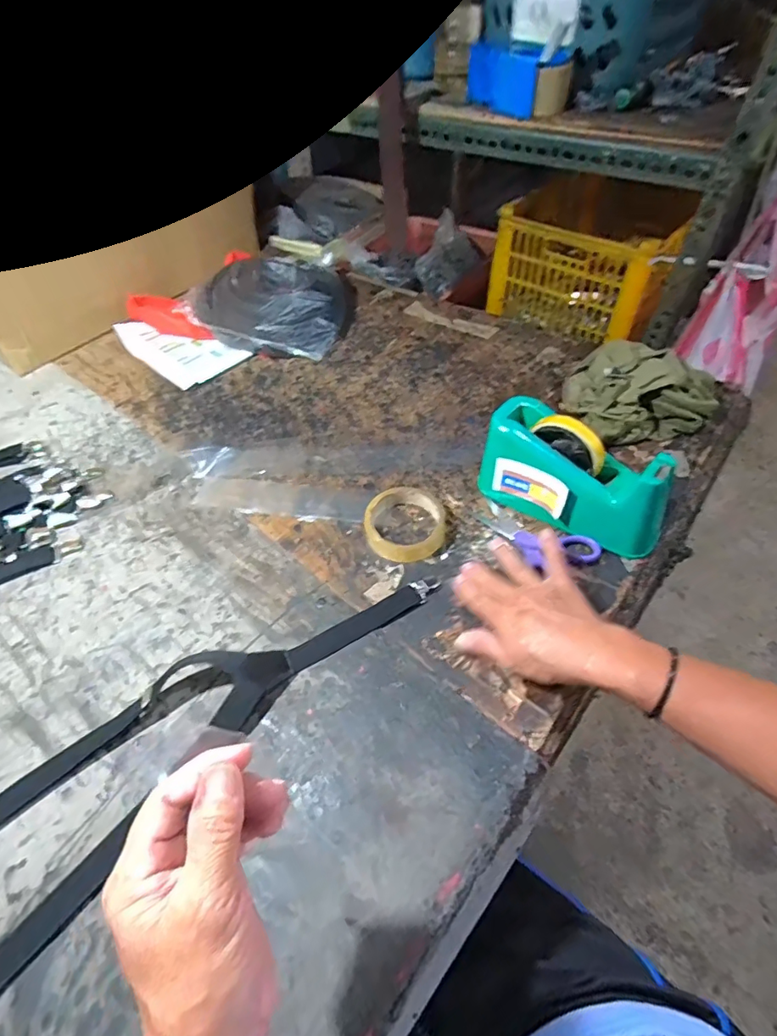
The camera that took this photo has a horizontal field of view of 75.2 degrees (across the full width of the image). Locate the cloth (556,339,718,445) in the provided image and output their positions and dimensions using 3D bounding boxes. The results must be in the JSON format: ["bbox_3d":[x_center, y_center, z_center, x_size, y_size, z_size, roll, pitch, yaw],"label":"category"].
[{"bbox_3d":[0.322,-0.166,0.653,0.179,0.083,0.137,29,59,26],"label":"cloth"}]

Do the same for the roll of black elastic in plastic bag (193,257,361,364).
[{"bbox_3d":[-0.189,-0.384,0.895,0.253,0.076,0.232,-3,51,3],"label":"roll of black elastic in plastic bag"}]

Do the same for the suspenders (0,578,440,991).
[{"bbox_3d":[-0.230,0.219,0.434,0.149,0.026,0.625,35,62,29],"label":"suspenders"}]

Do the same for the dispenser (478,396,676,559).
[{"bbox_3d":[0.200,-0.044,0.552,0.200,0.110,0.067,29,59,26],"label":"dispenser"}]

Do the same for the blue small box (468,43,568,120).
[{"bbox_3d":[0.159,-0.578,0.662,0.057,0.061,0.127,-31,56,-20],"label":"blue small box"}]

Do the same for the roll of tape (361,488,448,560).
[{"bbox_3d":[0.019,0.005,0.581,0.091,0.031,0.089,-3,51,3],"label":"roll of tape"}]

